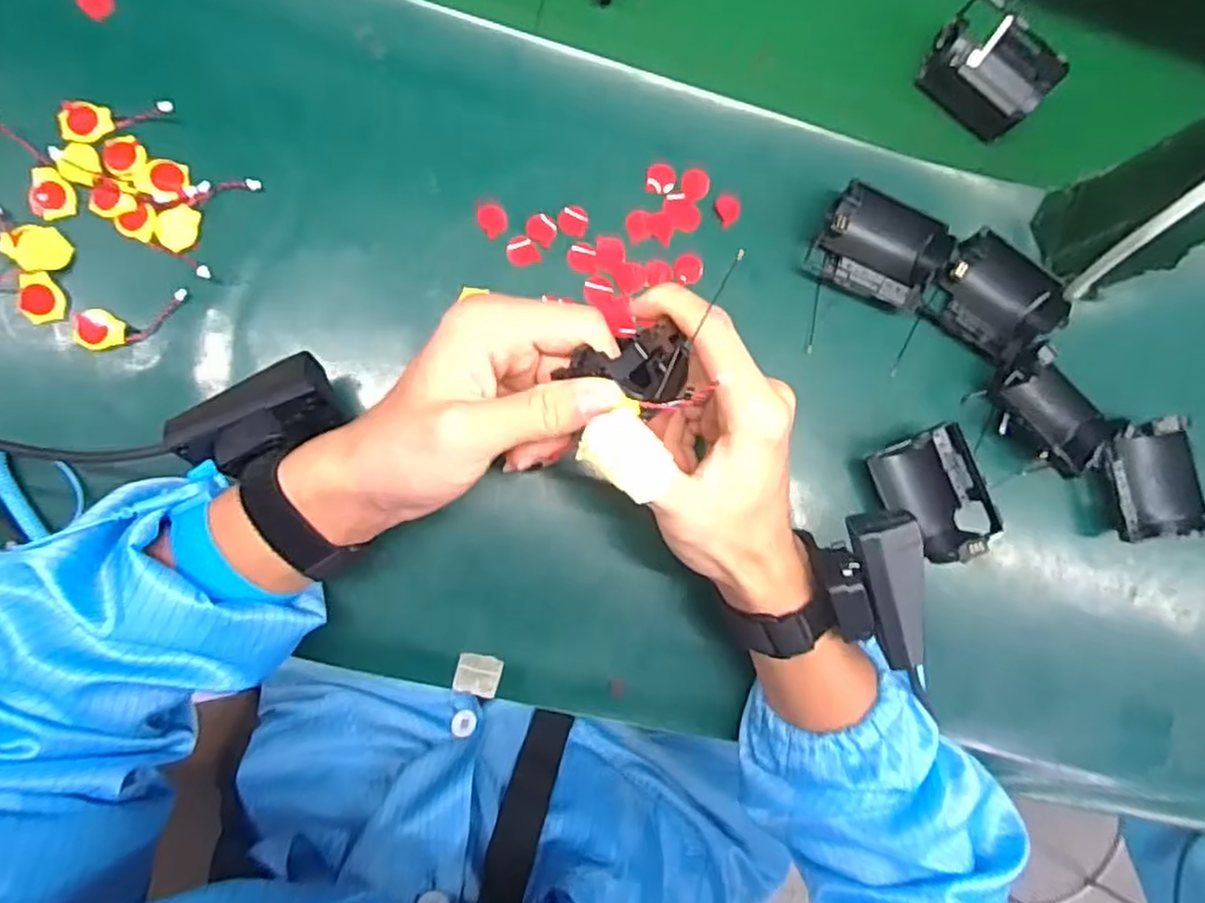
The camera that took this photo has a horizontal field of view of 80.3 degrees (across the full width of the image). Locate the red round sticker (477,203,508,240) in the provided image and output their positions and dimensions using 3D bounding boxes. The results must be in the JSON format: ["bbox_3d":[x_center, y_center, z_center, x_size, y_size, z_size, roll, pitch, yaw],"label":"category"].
[{"bbox_3d":[-0.060,-0.129,0.396,0.016,0.004,0.019,-33,94,-13],"label":"red round sticker"}]

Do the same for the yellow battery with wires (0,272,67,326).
[{"bbox_3d":[-0.295,-0.075,0.355,0.048,0.006,0.024,-11,92,-9],"label":"yellow battery with wires"}]

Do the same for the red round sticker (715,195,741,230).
[{"bbox_3d":[0.074,-0.141,0.417,0.015,0.004,0.018,-23,90,-4],"label":"red round sticker"}]

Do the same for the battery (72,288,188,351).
[{"bbox_3d":[-0.239,-0.066,0.361,0.055,0.007,0.021,-17,92,-9],"label":"battery"}]

